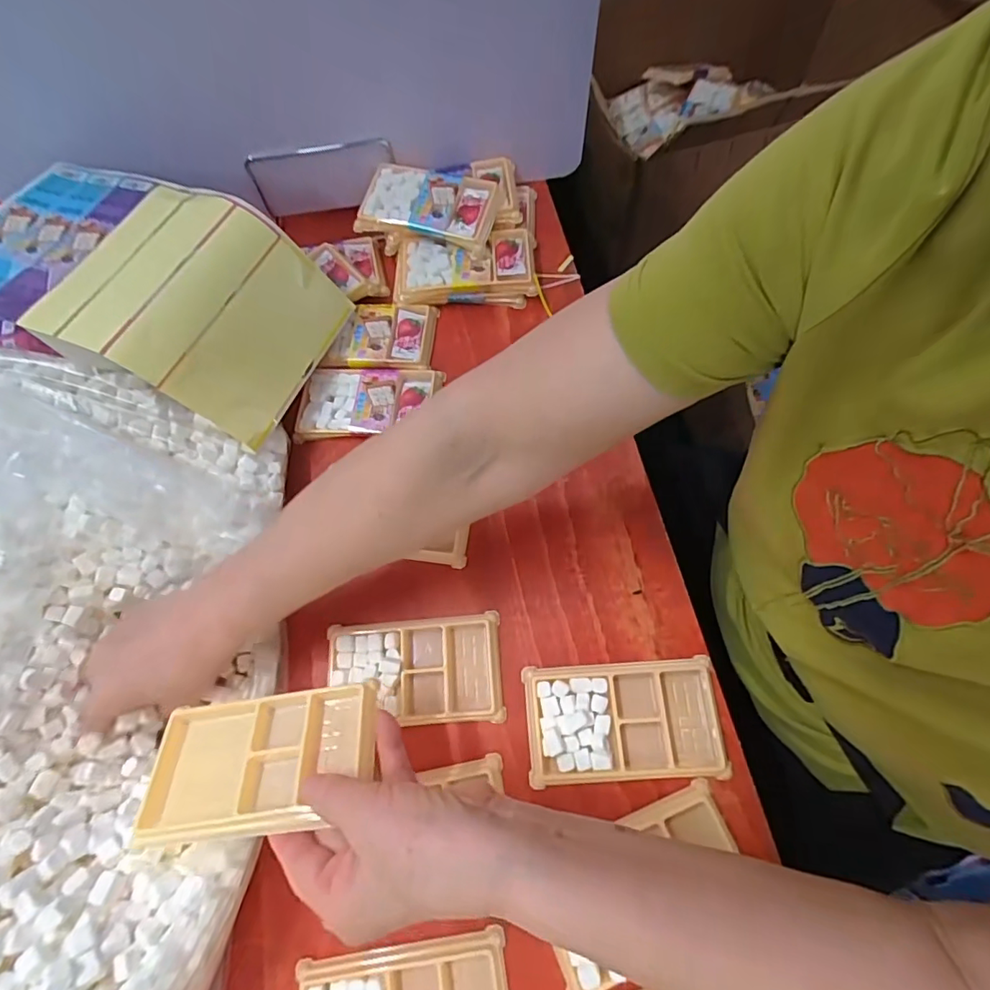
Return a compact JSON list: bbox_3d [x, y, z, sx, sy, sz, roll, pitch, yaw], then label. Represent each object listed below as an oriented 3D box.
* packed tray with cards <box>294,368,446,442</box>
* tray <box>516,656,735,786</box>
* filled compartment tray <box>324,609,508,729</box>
[{"bbox_3d":[-0.118,-0.088,0.479,0.129,0.016,0.071,1,69,6],"label":"packed tray with cards"},{"bbox_3d":[0.094,0.163,0.368,0.136,0.013,0.077,-5,69,4],"label":"tray"},{"bbox_3d":[-0.062,0.136,0.395,0.134,0.018,0.078,-6,69,4],"label":"filled compartment tray"}]

